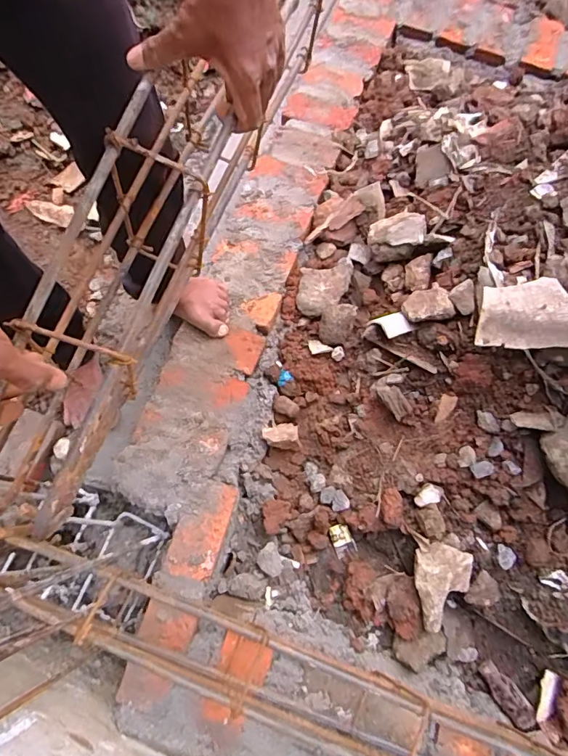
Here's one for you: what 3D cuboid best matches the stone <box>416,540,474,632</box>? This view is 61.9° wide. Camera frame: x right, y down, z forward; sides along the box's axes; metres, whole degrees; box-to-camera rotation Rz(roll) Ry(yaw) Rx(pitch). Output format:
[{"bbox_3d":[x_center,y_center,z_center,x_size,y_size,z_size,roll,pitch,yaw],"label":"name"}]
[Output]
[{"bbox_3d":[0.258,0.338,0.763,0.092,0.039,0.130,6,71,0],"label":"stone"}]

